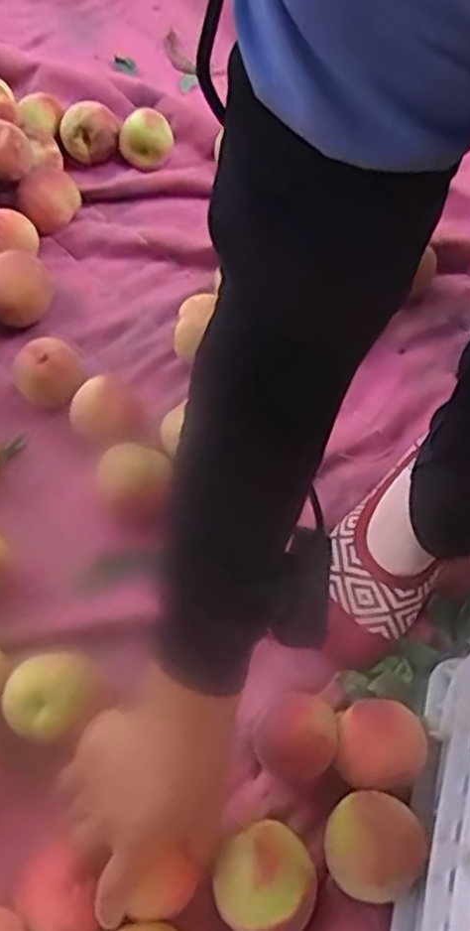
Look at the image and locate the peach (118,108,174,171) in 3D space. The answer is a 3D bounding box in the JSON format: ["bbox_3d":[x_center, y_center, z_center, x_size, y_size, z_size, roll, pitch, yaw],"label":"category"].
[{"bbox_3d":[-0.100,-0.360,0.823,0.058,0.060,0.058,-8,62,-5],"label":"peach"}]

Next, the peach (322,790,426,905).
[{"bbox_3d":[0.091,0.252,0.482,0.059,0.057,0.064,0,62,-1],"label":"peach"}]

